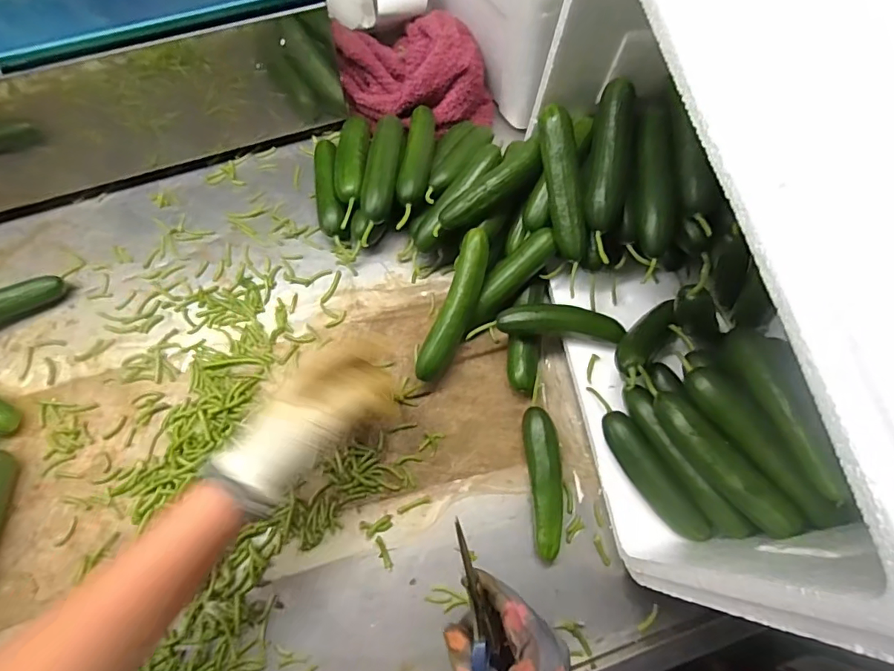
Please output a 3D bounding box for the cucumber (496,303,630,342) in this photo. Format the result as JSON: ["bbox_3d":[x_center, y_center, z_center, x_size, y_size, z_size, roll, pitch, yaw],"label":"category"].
[{"bbox_3d":[0.109,-0.014,0.465,0.118,0.029,0.033,5,70,-1],"label":"cucumber"}]

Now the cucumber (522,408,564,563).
[{"bbox_3d":[0.088,0.131,0.438,0.028,0.030,0.127,-2,70,-4],"label":"cucumber"}]

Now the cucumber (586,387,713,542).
[{"bbox_3d":[0.168,0.110,0.418,0.029,0.028,0.142,-29,74,-12],"label":"cucumber"}]

